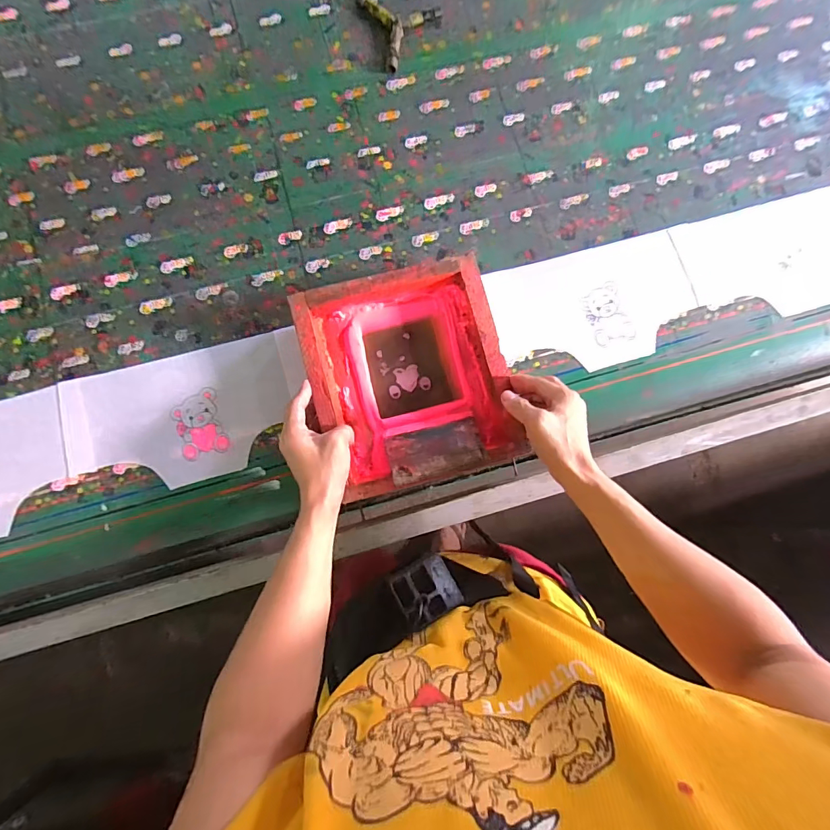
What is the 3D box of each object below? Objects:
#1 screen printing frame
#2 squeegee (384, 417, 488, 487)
[{"bbox_3d":[-0.006,-0.046,0.543,0.233,0.063,0.257,-16,83,-3],"label":"screen printing frame"},{"bbox_3d":[0.025,0.042,0.527,0.114,0.016,0.076,-14,39,-3],"label":"squeegee"}]

